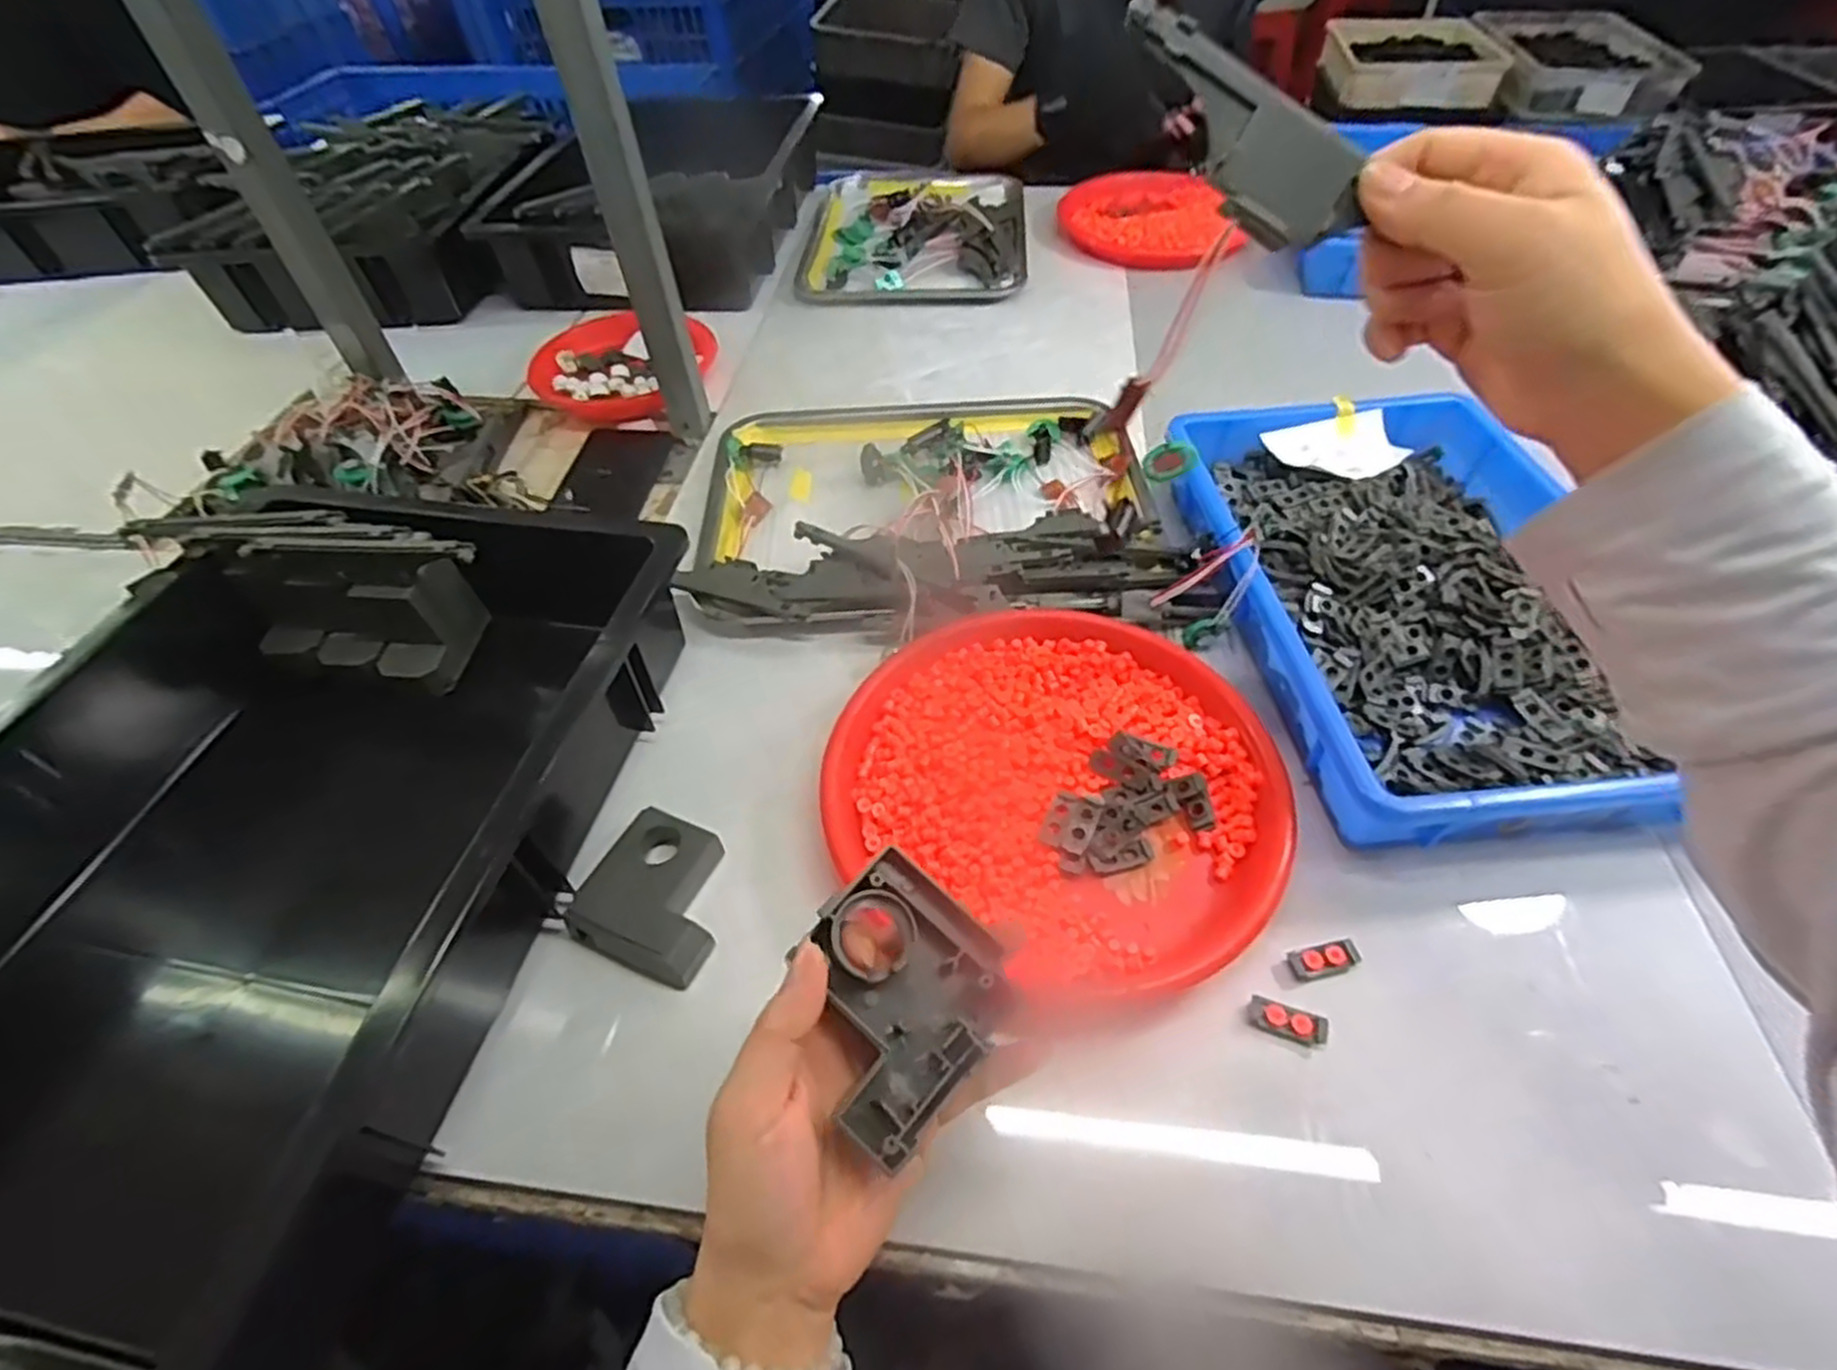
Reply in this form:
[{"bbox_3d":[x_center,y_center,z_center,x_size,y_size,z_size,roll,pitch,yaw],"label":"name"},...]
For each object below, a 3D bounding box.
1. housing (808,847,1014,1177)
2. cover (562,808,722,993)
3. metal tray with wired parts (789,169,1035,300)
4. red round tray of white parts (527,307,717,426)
[{"bbox_3d":[-0.009,0.111,0.287,0.078,0.029,0.074,-40,96,-31],"label":"housing"},{"bbox_3d":[-0.143,0.113,0.434,0.083,0.018,0.079,16,53,16],"label":"cover"},{"bbox_3d":[-0.003,-0.589,1.001,0.272,0.043,0.365,1,51,4],"label":"metal tray with wired parts"},{"bbox_3d":[-0.304,-0.323,0.804,0.154,0.038,0.150,-2,51,2],"label":"red round tray of white parts"}]

